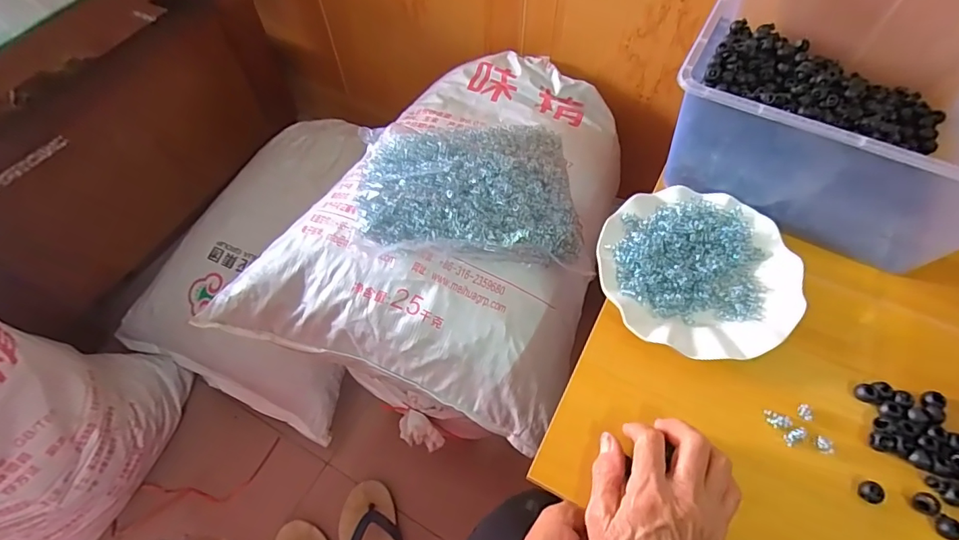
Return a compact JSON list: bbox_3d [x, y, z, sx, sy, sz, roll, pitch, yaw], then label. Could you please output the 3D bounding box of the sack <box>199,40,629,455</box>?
[{"bbox_3d":[-0.040,-0.102,0.663,0.398,0.141,0.546,19,61,12],"label":"sack"}]

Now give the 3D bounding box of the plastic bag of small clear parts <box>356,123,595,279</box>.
[{"bbox_3d":[-0.013,-0.102,0.593,0.264,0.058,0.190,-1,59,0],"label":"plastic bag of small clear parts"}]

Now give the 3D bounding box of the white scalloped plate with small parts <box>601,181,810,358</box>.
[{"bbox_3d":[0.208,-0.001,0.463,0.179,0.024,0.178,-1,59,1],"label":"white scalloped plate with small parts"}]

